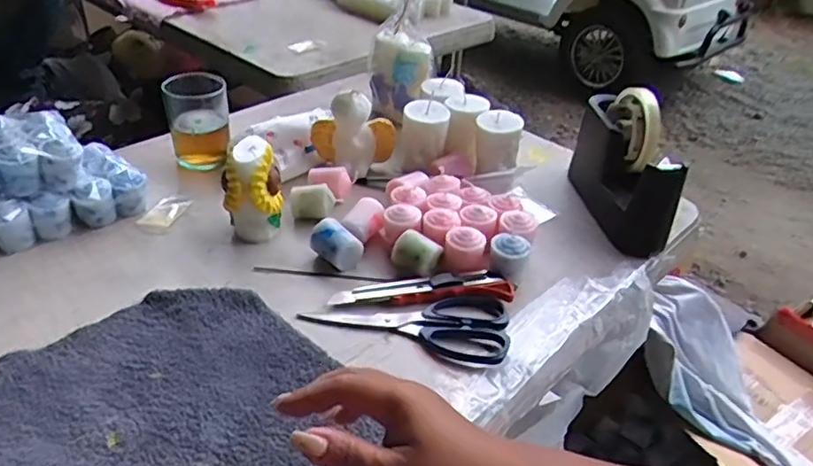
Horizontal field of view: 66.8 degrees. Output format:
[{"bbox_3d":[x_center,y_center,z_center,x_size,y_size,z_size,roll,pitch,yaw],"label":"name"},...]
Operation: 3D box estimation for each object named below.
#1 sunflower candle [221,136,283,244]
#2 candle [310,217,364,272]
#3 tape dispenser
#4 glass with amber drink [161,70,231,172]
[{"bbox_3d":[-0.154,-0.042,0.634,0.050,0.101,0.060,20,37,23],"label":"sunflower candle"},{"bbox_3d":[-0.070,0.013,0.615,0.046,0.038,0.033,30,42,33],"label":"candle"},{"bbox_3d":[0.238,-0.079,0.683,0.055,0.130,0.183,-1,34,-7],"label":"tape dispenser"},{"bbox_3d":[-0.252,-0.134,0.750,0.071,0.100,0.071,-10,36,-19],"label":"glass with amber drink"}]

